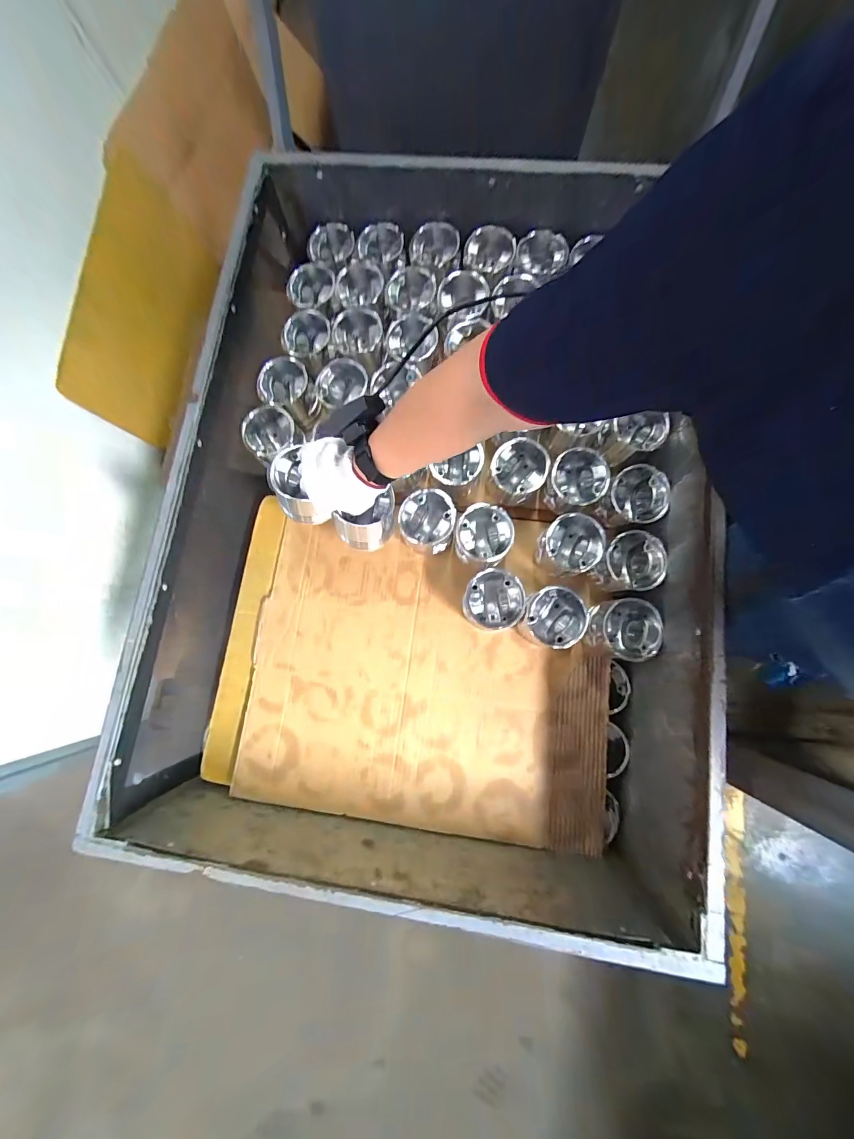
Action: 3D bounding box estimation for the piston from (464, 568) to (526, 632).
[{"bbox_3d":[0.107,0.053,0.628,0.088,0.086,0.093,0,81,2],"label":"piston"}]

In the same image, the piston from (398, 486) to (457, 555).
[{"bbox_3d":[0.001,-0.081,0.652,0.092,0.079,0.087,0,81,2],"label":"piston"}]

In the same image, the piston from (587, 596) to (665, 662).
[{"bbox_3d":[0.304,0.097,0.612,0.090,0.095,0.090,-1,81,2],"label":"piston"}]

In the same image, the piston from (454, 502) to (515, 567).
[{"bbox_3d":[0.093,-0.054,0.644,0.087,0.090,0.090,0,81,2],"label":"piston"}]

